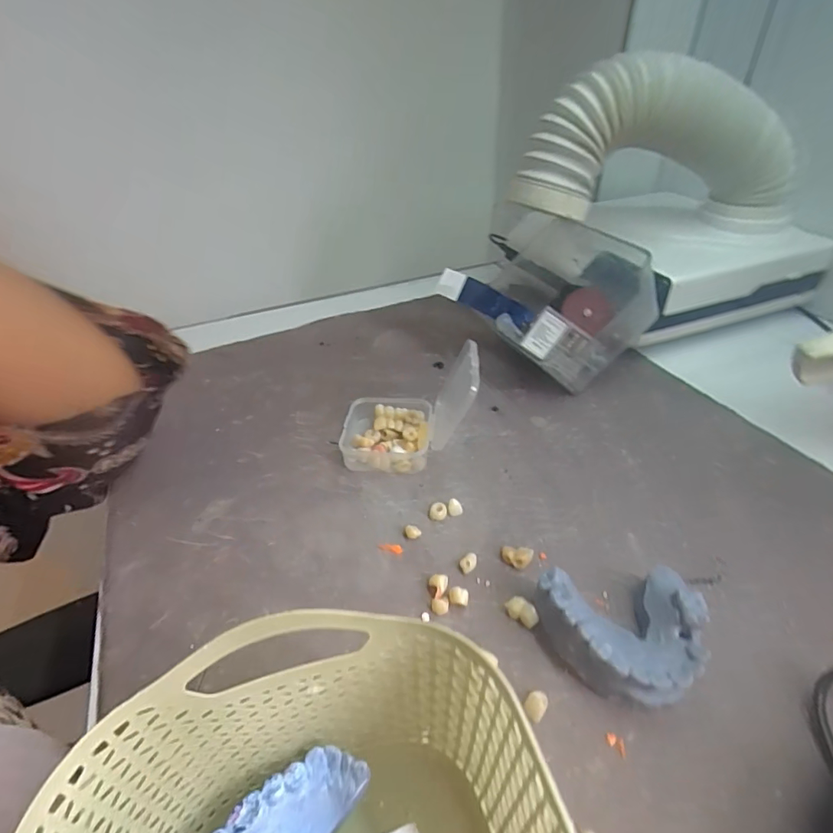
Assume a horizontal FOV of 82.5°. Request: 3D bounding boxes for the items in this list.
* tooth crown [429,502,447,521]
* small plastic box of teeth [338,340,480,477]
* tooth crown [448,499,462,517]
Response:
[{"bbox_3d":[0.012,0.053,0.266,0.010,0.007,0.008,9,40,15],"label":"tooth crown"},{"bbox_3d":[-0.005,-0.010,0.297,0.084,0.066,0.061,2,38,6],"label":"small plastic box of teeth"},{"bbox_3d":[0.022,0.051,0.268,0.008,0.006,0.008,2,38,5],"label":"tooth crown"}]

